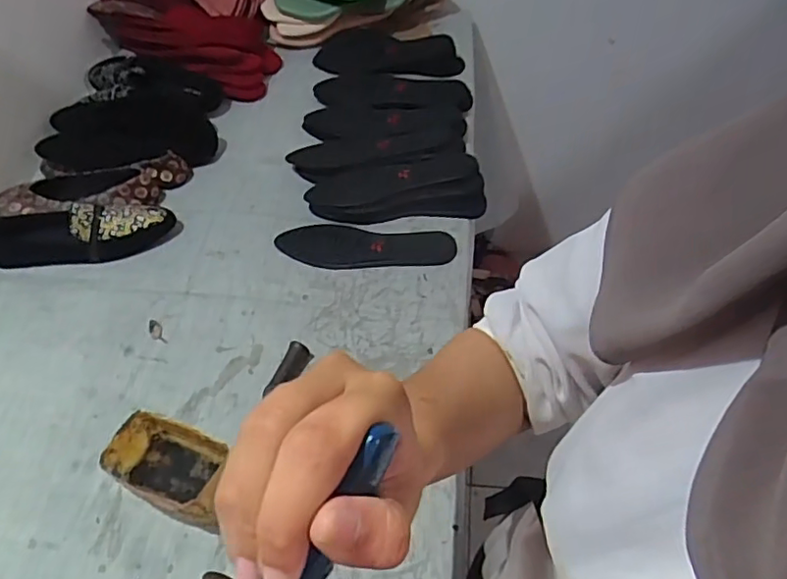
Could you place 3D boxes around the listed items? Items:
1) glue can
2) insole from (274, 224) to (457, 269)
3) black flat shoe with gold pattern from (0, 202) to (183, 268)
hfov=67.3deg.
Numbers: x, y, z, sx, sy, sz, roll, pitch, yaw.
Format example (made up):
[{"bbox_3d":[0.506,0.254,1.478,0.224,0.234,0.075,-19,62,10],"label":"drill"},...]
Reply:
[{"bbox_3d":[-0.219,0.181,0.602,0.129,0.066,0.081,22,56,21],"label":"glue can"},{"bbox_3d":[-0.040,-0.060,0.816,0.244,0.012,0.071,4,52,8],"label":"insole"},{"bbox_3d":[-0.440,-0.084,0.823,0.263,0.062,0.073,-4,51,2],"label":"black flat shoe with gold pattern"}]

